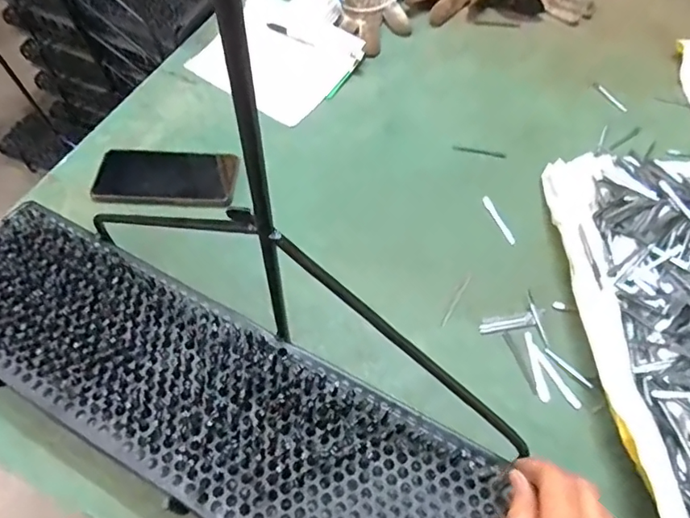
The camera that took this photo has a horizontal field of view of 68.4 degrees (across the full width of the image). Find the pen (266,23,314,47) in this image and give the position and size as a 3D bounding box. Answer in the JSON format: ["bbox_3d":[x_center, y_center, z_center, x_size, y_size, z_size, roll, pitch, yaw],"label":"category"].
[{"bbox_3d":[-0.077,-0.321,0.729,0.074,0.008,0.013,28,62,1],"label":"pen"}]

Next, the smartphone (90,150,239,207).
[{"bbox_3d":[-0.214,-0.097,0.614,0.158,0.013,0.078,2,67,-9],"label":"smartphone"}]

